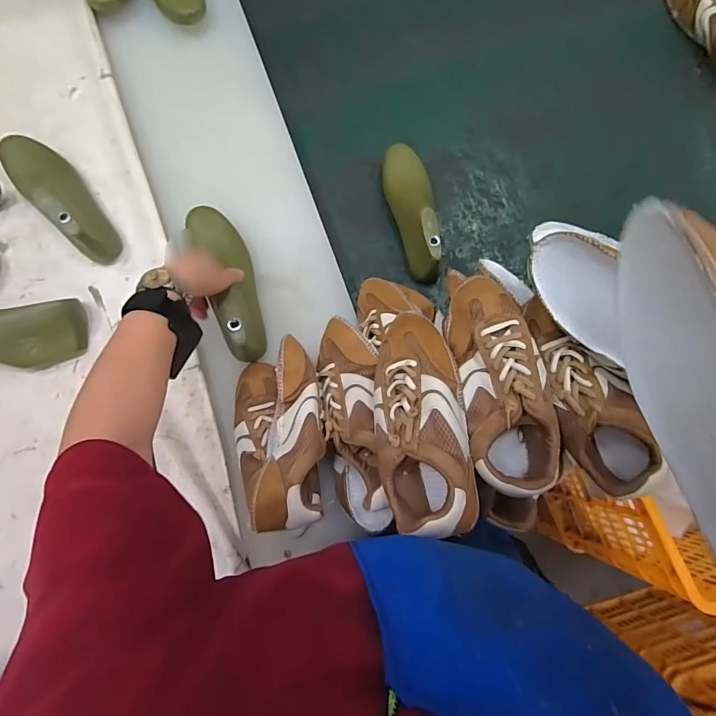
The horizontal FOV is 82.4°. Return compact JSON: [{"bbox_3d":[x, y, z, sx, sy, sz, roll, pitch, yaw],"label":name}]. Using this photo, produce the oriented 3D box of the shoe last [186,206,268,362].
[{"bbox_3d":[-0.178,-0.111,0.565,0.065,0.083,0.231,-19,73,-5],"label":"shoe last"}]

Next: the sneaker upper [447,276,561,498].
[{"bbox_3d":[0.142,0.022,0.418,0.084,0.071,0.221,-10,79,-4],"label":"sneaker upper"}]

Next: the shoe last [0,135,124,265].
[{"bbox_3d":[-0.428,-0.241,0.574,0.242,0.076,0.073,42,81,7],"label":"shoe last"}]

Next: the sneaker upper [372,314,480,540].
[{"bbox_3d":[0.063,0.059,0.409,0.094,0.061,0.222,-6,79,-3],"label":"sneaker upper"}]

